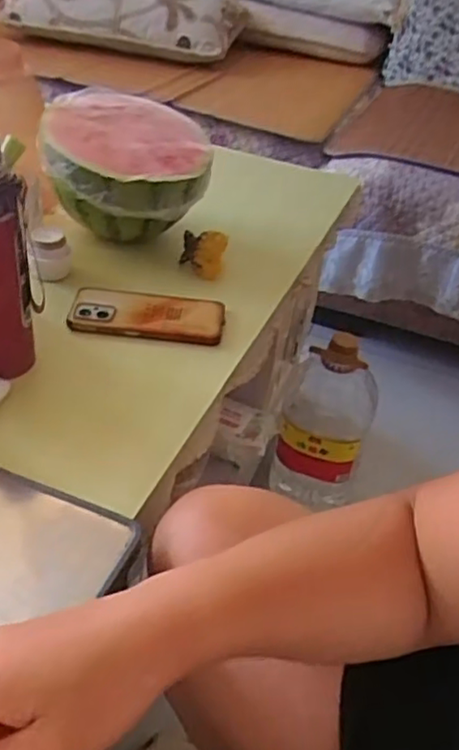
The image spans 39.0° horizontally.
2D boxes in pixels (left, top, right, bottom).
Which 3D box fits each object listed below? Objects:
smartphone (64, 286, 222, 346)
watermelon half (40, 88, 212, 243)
[{"bbox_3d":[-0.088,-0.069,0.710,0.162,0.016,0.080,5,36,0],"label":"smartphone"},{"bbox_3d":[-0.128,-0.247,0.823,0.198,0.155,0.186,1,38,-9],"label":"watermelon half"}]

